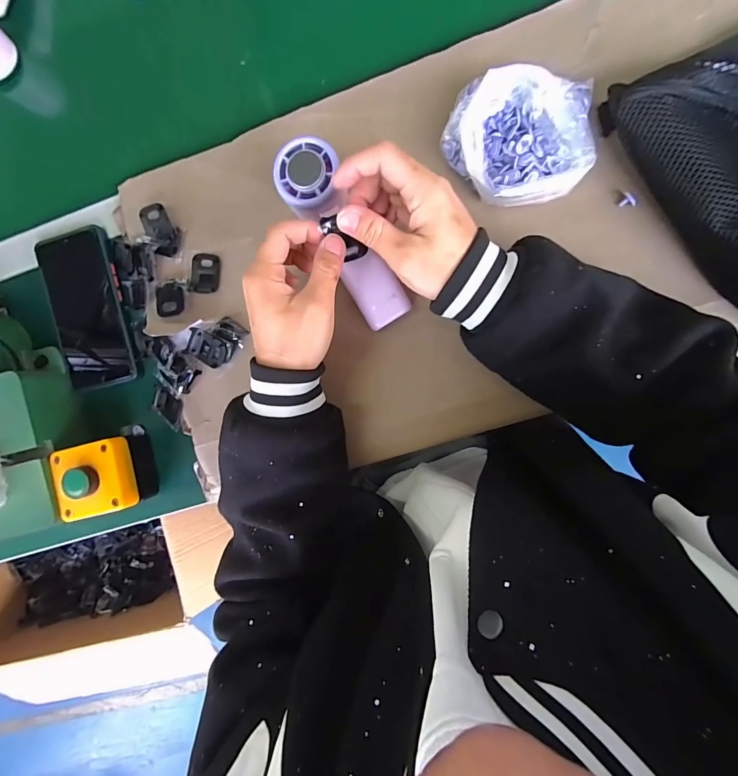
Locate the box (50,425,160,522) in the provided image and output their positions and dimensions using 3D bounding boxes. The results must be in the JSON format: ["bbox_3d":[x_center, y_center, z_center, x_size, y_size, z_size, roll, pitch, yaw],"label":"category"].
[{"bbox_3d":[-0.263,0.084,0.370,0.071,0.059,0.079,-15,90,6],"label":"box"}]

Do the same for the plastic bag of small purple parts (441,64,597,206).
[{"bbox_3d":[0.126,-0.210,0.312,0.120,0.040,0.097,10,93,6],"label":"plastic bag of small purple parts"}]

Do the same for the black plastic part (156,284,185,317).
[{"bbox_3d":[-0.198,-0.088,0.372,0.031,0.008,0.033,1,92,6],"label":"black plastic part"}]

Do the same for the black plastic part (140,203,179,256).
[{"bbox_3d":[-0.208,-0.156,0.370,0.028,0.012,0.050,-20,89,6],"label":"black plastic part"}]

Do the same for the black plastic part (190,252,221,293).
[{"bbox_3d":[-0.165,-0.116,0.374,0.030,0.007,0.041,3,92,6],"label":"black plastic part"}]

